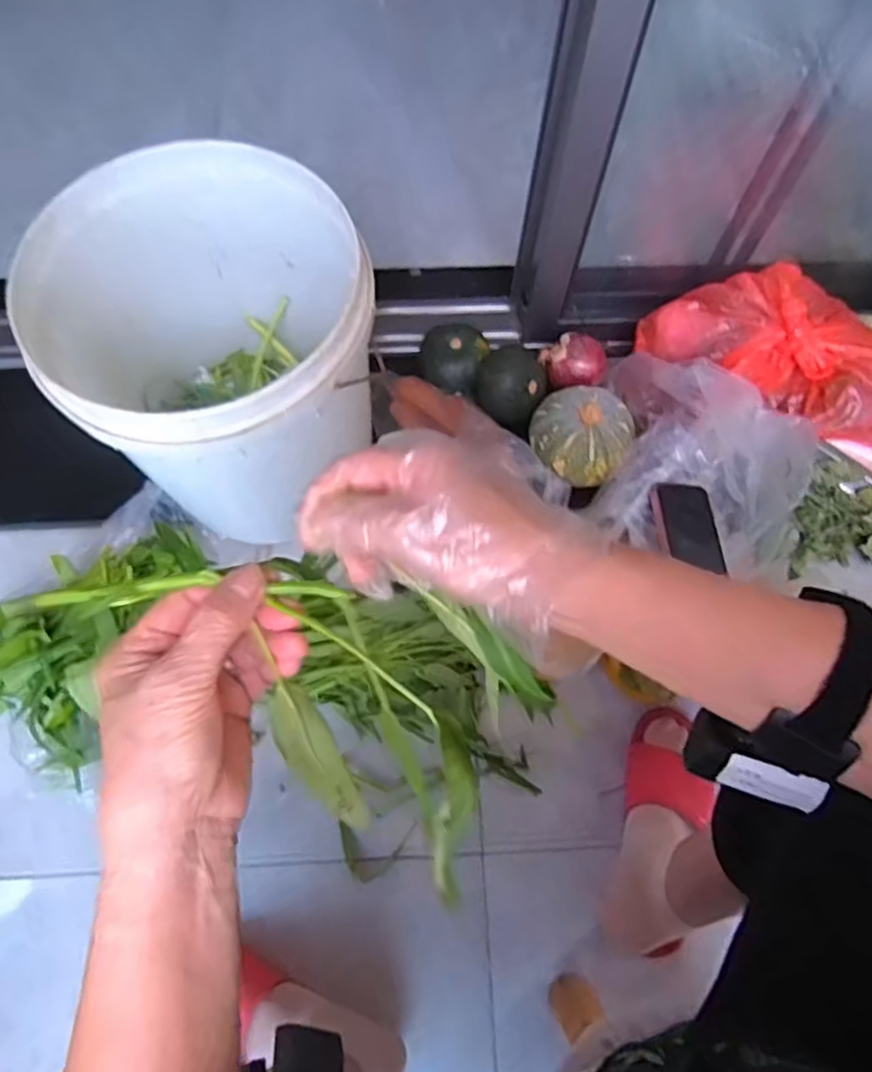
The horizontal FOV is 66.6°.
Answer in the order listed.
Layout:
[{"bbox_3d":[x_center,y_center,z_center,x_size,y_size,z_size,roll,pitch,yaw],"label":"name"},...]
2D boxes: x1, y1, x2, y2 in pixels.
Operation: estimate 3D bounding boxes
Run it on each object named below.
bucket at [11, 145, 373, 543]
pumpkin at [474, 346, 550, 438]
[{"bbox_3d":[-0.220,-0.180,0.692,0.269,0.270,0.294,-16,70,-7],"label":"bucket"},{"bbox_3d":[0.096,-0.194,0.844,0.086,0.076,0.079,0,69,-1],"label":"pumpkin"}]

